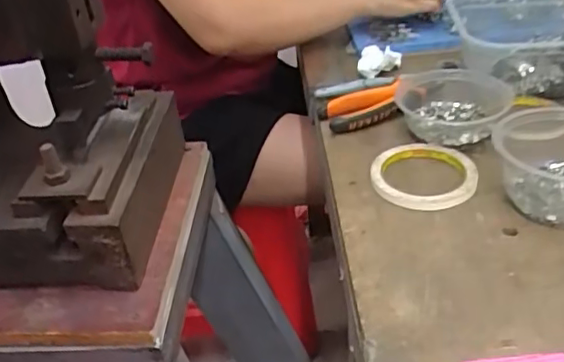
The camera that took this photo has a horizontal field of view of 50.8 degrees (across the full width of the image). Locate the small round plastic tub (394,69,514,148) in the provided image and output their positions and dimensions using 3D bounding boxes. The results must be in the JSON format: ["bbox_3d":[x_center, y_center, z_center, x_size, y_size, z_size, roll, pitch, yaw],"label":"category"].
[{"bbox_3d":[0.181,-0.077,0.627,0.117,0.043,0.108,3,36,14],"label":"small round plastic tub"}]

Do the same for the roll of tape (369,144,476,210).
[{"bbox_3d":[0.134,-0.006,0.565,0.096,0.011,0.098,12,39,26],"label":"roll of tape"}]

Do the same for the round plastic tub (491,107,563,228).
[{"bbox_3d":[0.242,-0.015,0.515,0.110,0.063,0.105,-5,34,3],"label":"round plastic tub"}]

